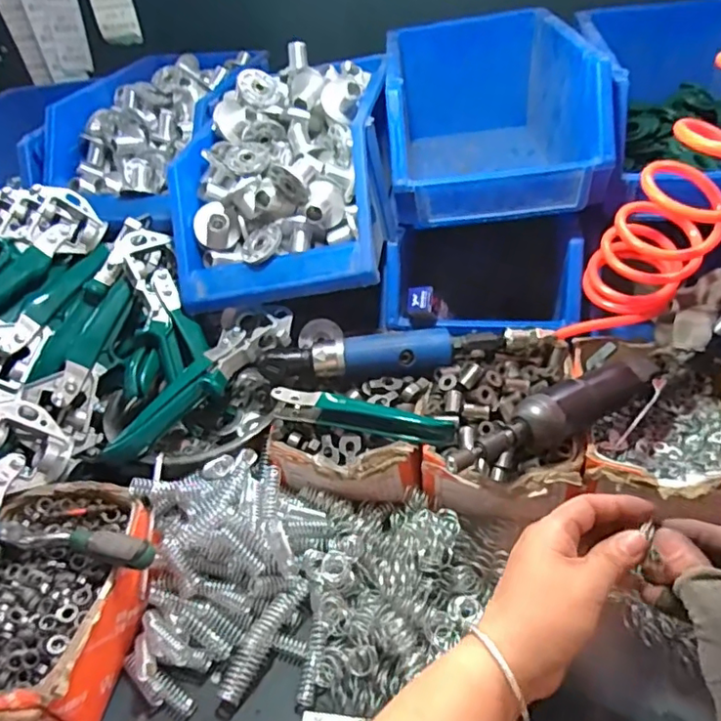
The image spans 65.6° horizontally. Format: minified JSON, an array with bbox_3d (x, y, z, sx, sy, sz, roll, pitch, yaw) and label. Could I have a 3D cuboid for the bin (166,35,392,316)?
[{"bbox_3d":[-0.082,-0.195,0.583,0.204,0.151,0.269,-2,39,6],"label":"bin"}]

